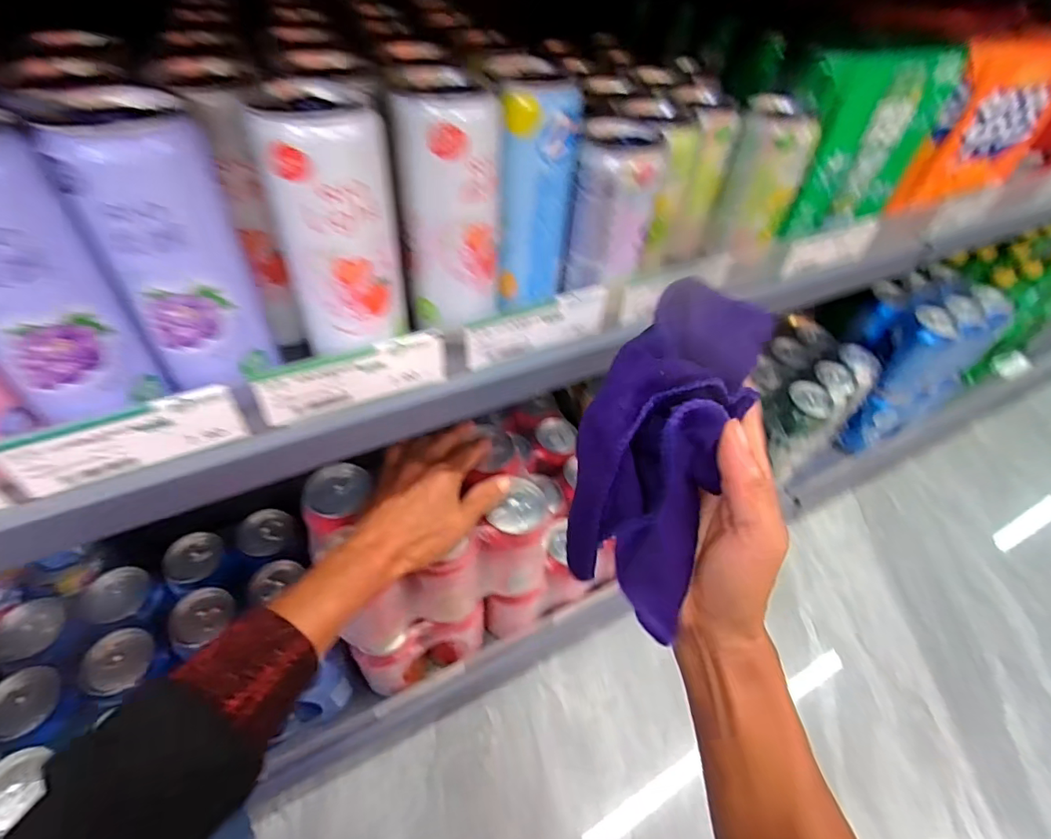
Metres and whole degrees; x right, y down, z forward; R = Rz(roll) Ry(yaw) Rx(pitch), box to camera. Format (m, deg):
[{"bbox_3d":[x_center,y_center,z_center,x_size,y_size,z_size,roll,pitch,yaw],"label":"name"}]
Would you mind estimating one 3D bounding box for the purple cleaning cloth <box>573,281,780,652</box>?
[{"bbox_3d":[0.073,0.014,0.296,0.074,0.101,0.181,18,90,10],"label":"purple cleaning cloth"}]

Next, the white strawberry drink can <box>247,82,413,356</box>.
[{"bbox_3d":[-0.096,-0.095,0.268,0.059,0.121,0.058,-9,50,-15],"label":"white strawberry drink can"}]

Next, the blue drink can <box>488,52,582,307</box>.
[{"bbox_3d":[0.002,-0.140,0.328,0.056,0.132,0.057,6,48,-2],"label":"blue drink can"}]

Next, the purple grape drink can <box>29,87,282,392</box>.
[{"bbox_3d":[-0.161,-0.075,0.245,0.058,0.119,0.046,-22,54,-24],"label":"purple grape drink can"}]

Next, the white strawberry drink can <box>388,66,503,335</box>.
[{"bbox_3d":[-0.041,-0.120,0.298,0.057,0.124,0.054,2,48,-5],"label":"white strawberry drink can"}]

